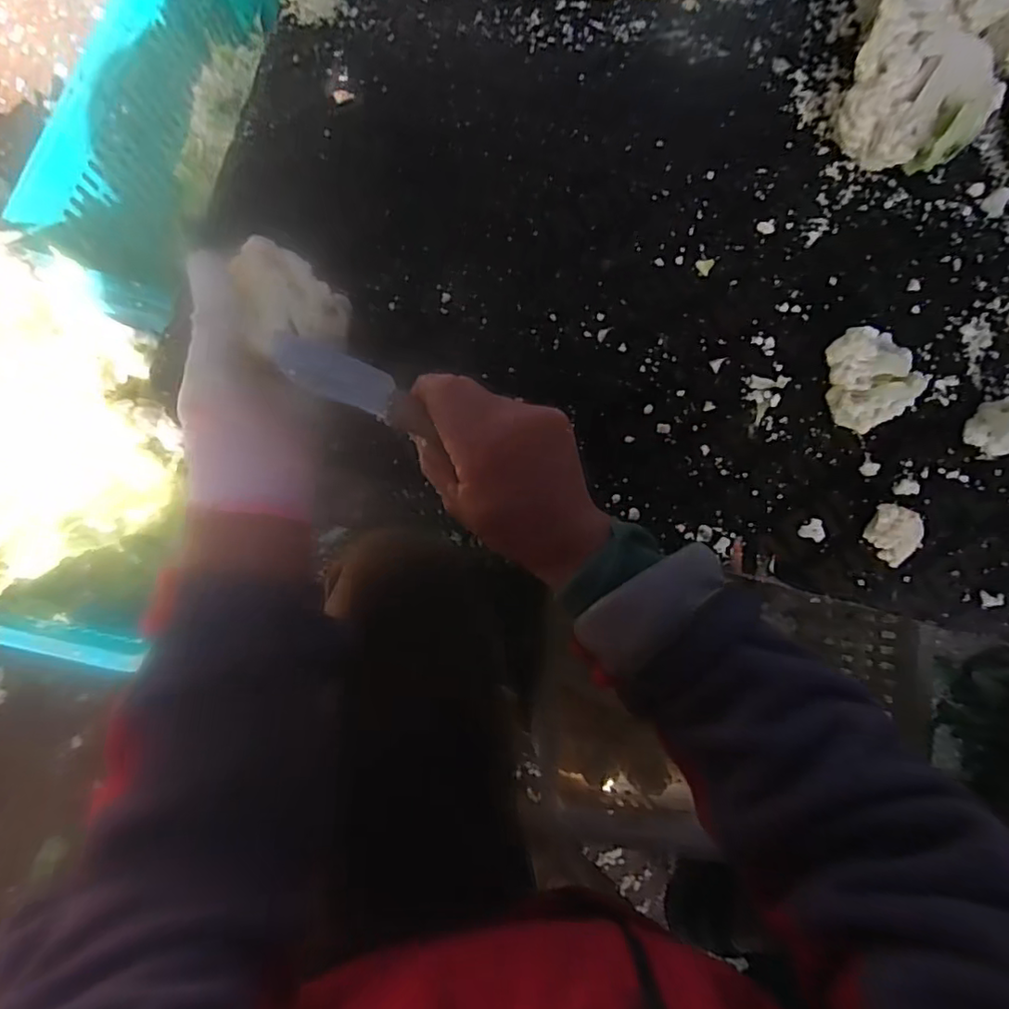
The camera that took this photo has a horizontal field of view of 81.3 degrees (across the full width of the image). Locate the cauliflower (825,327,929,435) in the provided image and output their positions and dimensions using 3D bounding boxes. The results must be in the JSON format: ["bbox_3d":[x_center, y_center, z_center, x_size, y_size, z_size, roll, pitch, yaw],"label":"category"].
[{"bbox_3d":[0.296,-0.102,0.477,0.074,0.039,0.080,0,82,-1],"label":"cauliflower"}]

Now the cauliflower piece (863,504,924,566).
[{"bbox_3d":[0.310,0.024,0.469,0.036,0.030,0.044,17,83,2],"label":"cauliflower piece"}]

